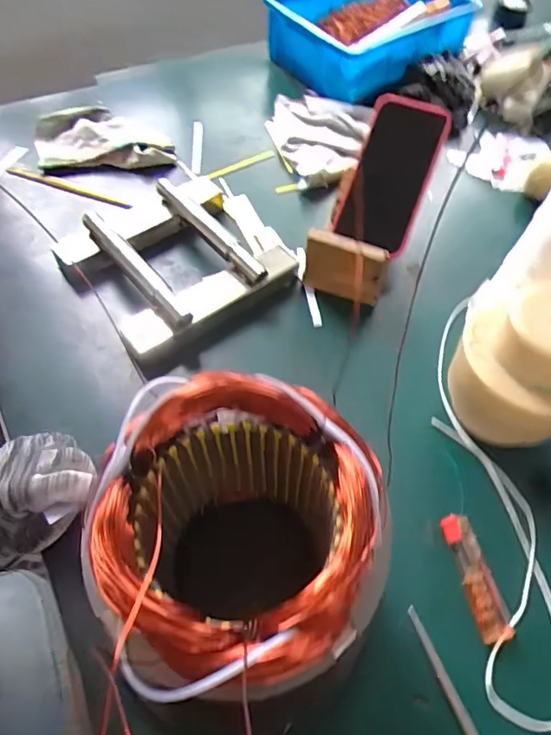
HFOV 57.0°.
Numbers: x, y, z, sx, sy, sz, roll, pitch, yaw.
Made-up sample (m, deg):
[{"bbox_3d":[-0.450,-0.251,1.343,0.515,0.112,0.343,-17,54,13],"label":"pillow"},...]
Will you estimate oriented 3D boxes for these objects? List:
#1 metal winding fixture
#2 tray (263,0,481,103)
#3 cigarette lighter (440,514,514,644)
[{"bbox_3d":[-0.101,-0.116,0.530,0.193,0.042,0.181,-33,63,-23],"label":"metal winding fixture"},{"bbox_3d":[0.143,-0.529,0.778,0.310,0.088,0.206,-35,64,-23],"label":"tray"},{"bbox_3d":[0.151,0.156,0.381,0.022,0.010,0.087,-9,57,-9],"label":"cigarette lighter"}]

